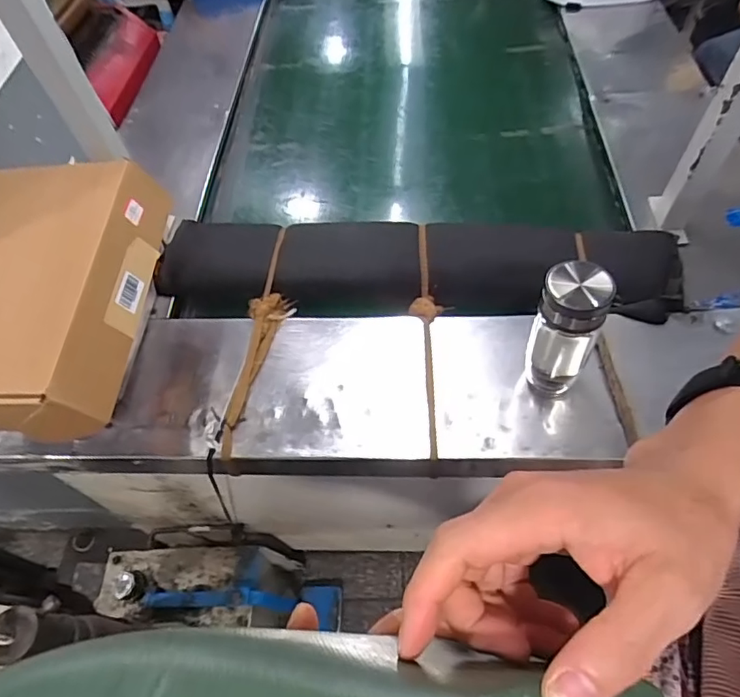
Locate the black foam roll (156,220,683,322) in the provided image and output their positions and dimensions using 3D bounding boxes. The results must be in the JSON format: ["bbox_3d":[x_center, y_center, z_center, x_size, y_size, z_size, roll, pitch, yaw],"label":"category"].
[{"bbox_3d":[0.066,-0.112,0.899,0.822,0.122,0.162,3,57,7],"label":"black foam roll"}]

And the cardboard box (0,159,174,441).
[{"bbox_3d":[-0.441,-0.072,0.665,0.295,0.106,0.351,-1,56,4],"label":"cardboard box"}]

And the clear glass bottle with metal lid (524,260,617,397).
[{"bbox_3d":[0.243,-0.018,0.675,0.077,0.204,0.068,22,61,18],"label":"clear glass bottle with metal lid"}]

